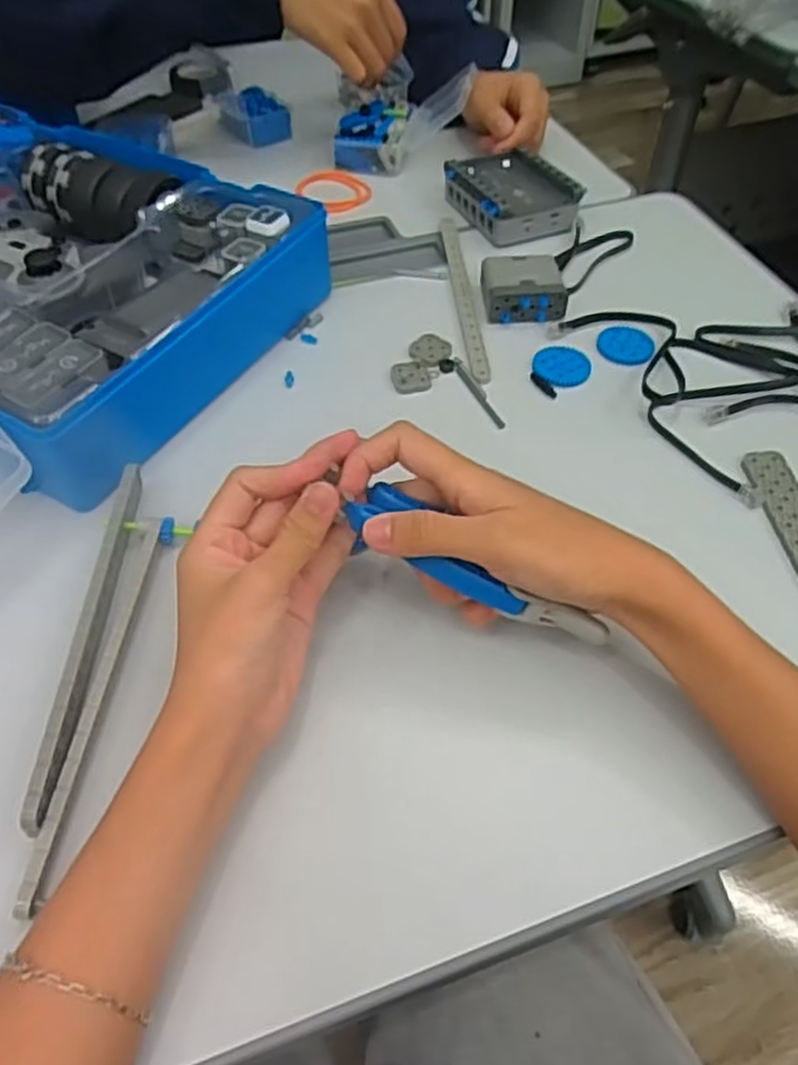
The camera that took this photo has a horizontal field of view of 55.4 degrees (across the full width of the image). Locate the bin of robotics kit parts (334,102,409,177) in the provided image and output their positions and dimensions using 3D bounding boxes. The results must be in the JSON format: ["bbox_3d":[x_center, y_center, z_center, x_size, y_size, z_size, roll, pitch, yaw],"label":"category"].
[{"bbox_3d":[-0.025,-0.363,0.700,0.063,0.031,0.067,4,51,2],"label":"bin of robotics kit parts"}]

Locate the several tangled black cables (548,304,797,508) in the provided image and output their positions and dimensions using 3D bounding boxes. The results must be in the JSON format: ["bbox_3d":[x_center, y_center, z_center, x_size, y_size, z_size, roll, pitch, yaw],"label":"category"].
[{"bbox_3d":[0.226,-0.117,0.516,0.167,0.010,0.180,-25,55,-20],"label":"several tangled black cables"}]

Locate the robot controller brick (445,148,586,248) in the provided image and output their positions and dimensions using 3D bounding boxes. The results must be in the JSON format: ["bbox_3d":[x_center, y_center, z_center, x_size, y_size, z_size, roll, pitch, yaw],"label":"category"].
[{"bbox_3d":[0.093,-0.282,0.630,0.080,0.028,0.108,-19,54,-16],"label":"robot controller brick"}]

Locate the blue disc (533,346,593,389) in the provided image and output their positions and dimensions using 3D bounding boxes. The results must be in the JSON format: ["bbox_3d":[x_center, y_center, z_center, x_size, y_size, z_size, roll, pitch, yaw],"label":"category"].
[{"bbox_3d":[0.111,-0.115,0.517,0.038,0.004,0.039,0,51,0],"label":"blue disc"}]

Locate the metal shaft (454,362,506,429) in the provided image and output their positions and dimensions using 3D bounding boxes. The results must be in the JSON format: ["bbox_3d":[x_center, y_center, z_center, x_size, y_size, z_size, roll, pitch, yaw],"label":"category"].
[{"bbox_3d":[0.053,-0.092,0.502,0.007,0.004,0.063,-19,54,-15],"label":"metal shaft"}]

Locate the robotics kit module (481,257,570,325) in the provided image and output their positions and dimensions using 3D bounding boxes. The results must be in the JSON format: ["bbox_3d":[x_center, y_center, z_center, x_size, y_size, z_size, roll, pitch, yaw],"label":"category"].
[{"bbox_3d":[0.091,-0.179,0.554,0.057,0.020,0.051,-3,51,-3],"label":"robotics kit module"}]

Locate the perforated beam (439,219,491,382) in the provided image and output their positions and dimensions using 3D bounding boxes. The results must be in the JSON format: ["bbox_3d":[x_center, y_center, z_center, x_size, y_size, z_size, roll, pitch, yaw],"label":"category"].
[{"bbox_3d":[0.048,-0.180,0.568,0.014,0.005,0.197,-3,51,-3],"label":"perforated beam"}]

